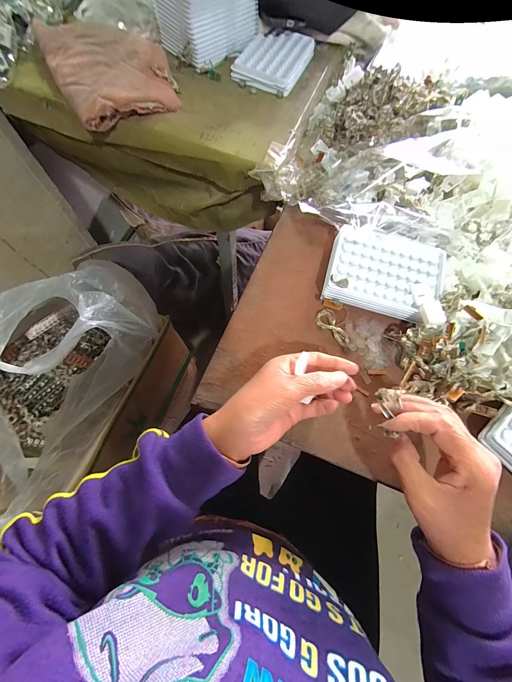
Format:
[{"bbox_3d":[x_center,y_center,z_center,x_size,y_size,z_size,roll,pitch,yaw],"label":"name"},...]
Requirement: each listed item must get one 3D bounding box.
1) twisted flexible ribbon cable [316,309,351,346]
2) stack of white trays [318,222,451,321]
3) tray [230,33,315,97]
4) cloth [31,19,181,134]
[{"bbox_3d":[0.091,-0.016,0.348,0.022,0.008,0.051,-35,75,-14],"label":"twisted flexible ribbon cable"},{"bbox_3d":[0.156,-0.084,0.361,0.131,0.028,0.108,19,70,5],"label":"stack of white trays"},{"bbox_3d":[0.029,-0.437,0.457,0.090,0.016,0.131,25,71,7],"label":"tray"},{"bbox_3d":[-0.209,-0.391,0.418,0.146,0.031,0.207,-28,73,-12],"label":"cloth"}]

